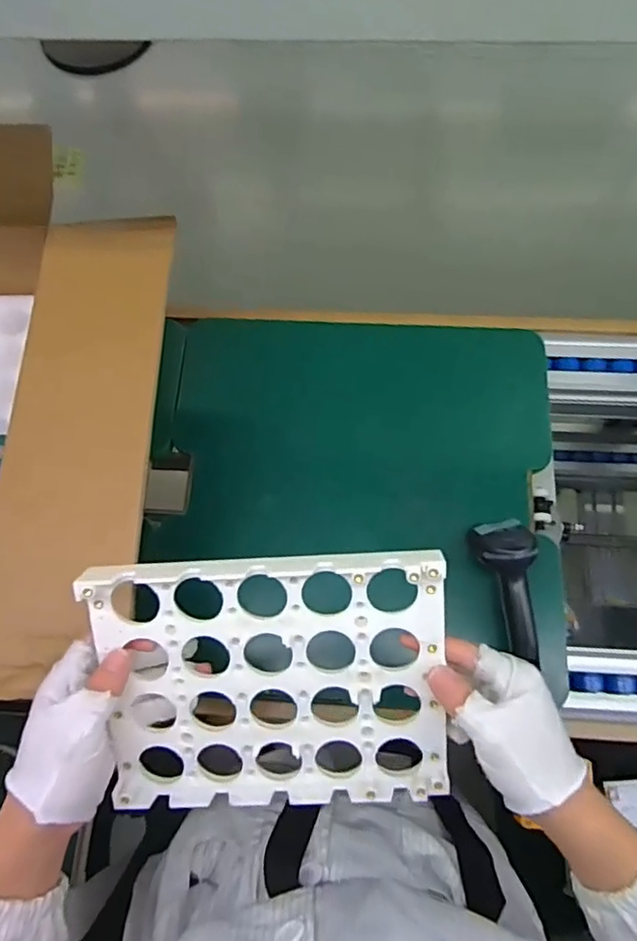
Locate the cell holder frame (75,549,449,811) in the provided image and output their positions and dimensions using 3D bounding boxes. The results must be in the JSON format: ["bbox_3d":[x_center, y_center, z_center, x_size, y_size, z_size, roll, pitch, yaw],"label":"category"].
[{"bbox_3d":[-0.030,0.145,0.397,0.230,0.016,0.183,-3,104,3],"label":"cell holder frame"}]

